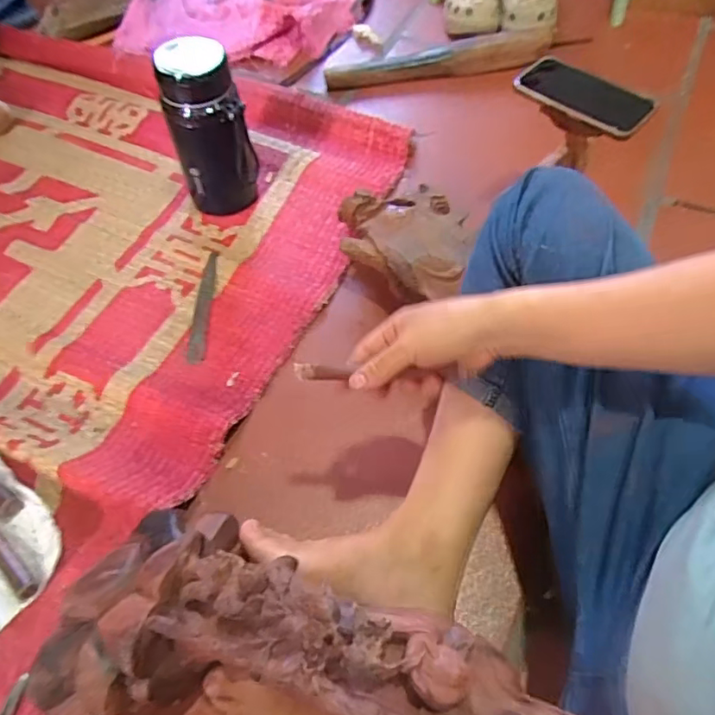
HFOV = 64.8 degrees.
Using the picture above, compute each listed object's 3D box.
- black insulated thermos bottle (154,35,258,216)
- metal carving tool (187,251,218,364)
[{"bbox_3d":[-0.192,-0.291,0.739,0.099,0.213,0.073,-16,59,-10],"label":"black insulated thermos bottle"},{"bbox_3d":[-0.196,-0.067,0.719,0.021,0.005,0.171,-1,57,-1],"label":"metal carving tool"}]

